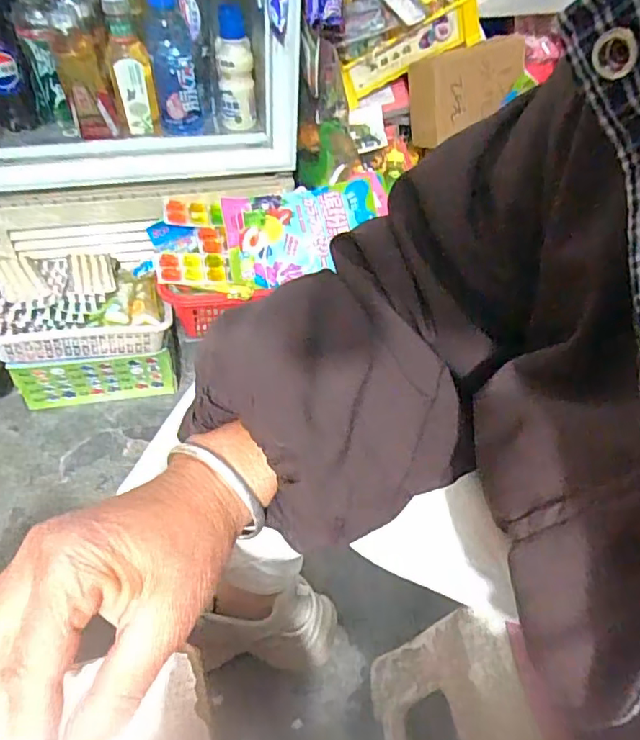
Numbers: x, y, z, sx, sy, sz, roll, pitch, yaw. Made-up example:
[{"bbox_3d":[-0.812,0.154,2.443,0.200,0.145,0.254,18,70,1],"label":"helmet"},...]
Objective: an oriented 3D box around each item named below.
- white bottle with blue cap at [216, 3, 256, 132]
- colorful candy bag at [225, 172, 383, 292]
[{"bbox_3d":[-0.137,-0.493,0.936,0.060,0.173,0.060,-1,49,-7],"label":"white bottle with blue cap"},{"bbox_3d":[-0.017,-0.226,0.905,0.263,0.034,0.156,-12,77,-2],"label":"colorful candy bag"}]

